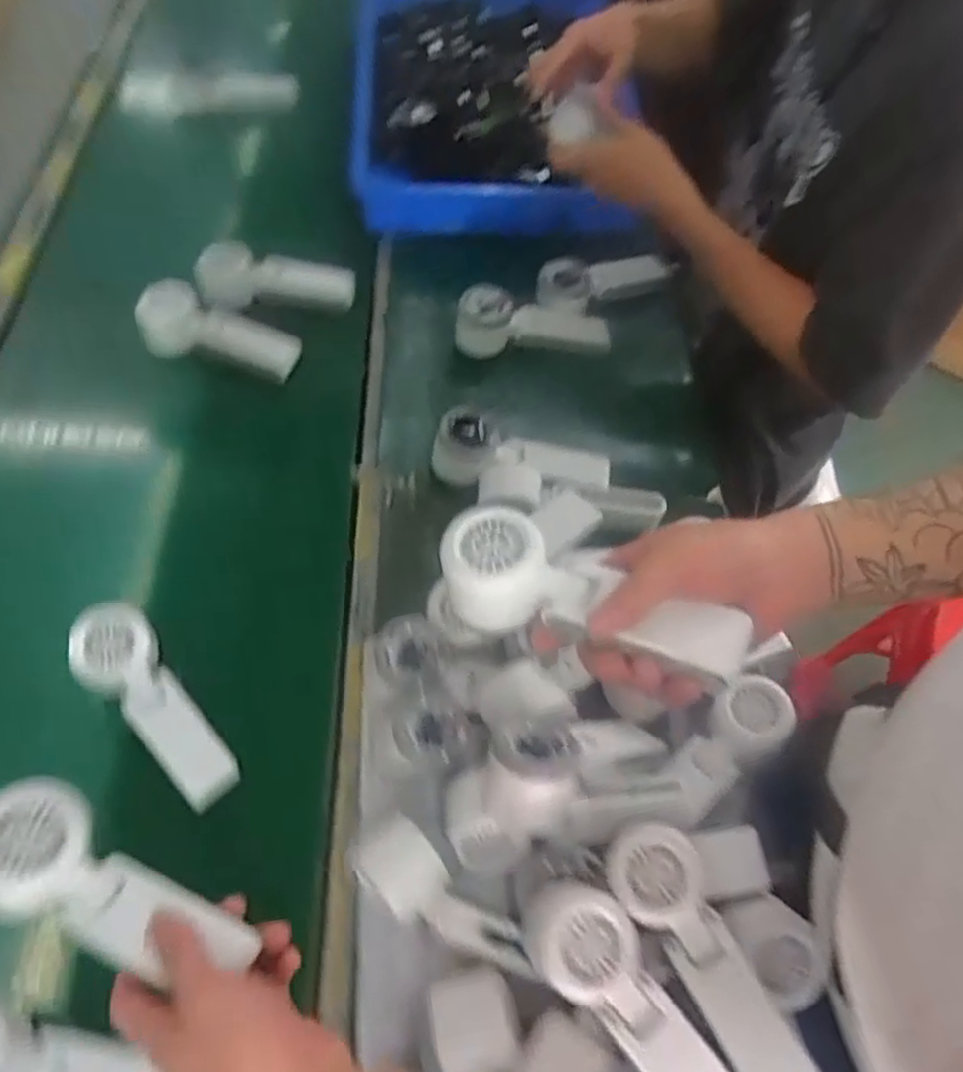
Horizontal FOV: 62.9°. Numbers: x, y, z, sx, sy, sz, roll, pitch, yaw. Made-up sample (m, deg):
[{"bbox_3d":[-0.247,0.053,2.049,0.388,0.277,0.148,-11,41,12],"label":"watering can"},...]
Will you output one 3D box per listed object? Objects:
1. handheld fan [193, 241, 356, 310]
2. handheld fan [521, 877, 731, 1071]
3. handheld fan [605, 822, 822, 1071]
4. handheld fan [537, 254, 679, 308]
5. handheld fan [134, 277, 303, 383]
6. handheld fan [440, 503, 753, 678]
[{"bbox_3d":[-0.231,-0.290,0.904,0.182,0.054,0.072,-6,54,-36],"label":"handheld fan"},{"bbox_3d":[0.095,0.283,0.464,0.061,0.046,0.176,-38,83,-25],"label":"handheld fan"},{"bbox_3d":[0.137,0.257,0.477,0.055,0.044,0.165,-26,62,-19],"label":"handheld fan"},{"bbox_3d":[0.141,-0.290,0.894,0.167,0.034,0.056,-17,59,-15],"label":"handheld fan"},{"bbox_3d":[-0.276,-0.218,0.842,0.163,0.063,0.053,16,55,-13],"label":"handheld fan"},{"bbox_3d":[0.056,0.036,0.421,0.163,0.042,0.059,19,57,15],"label":"handheld fan"}]

